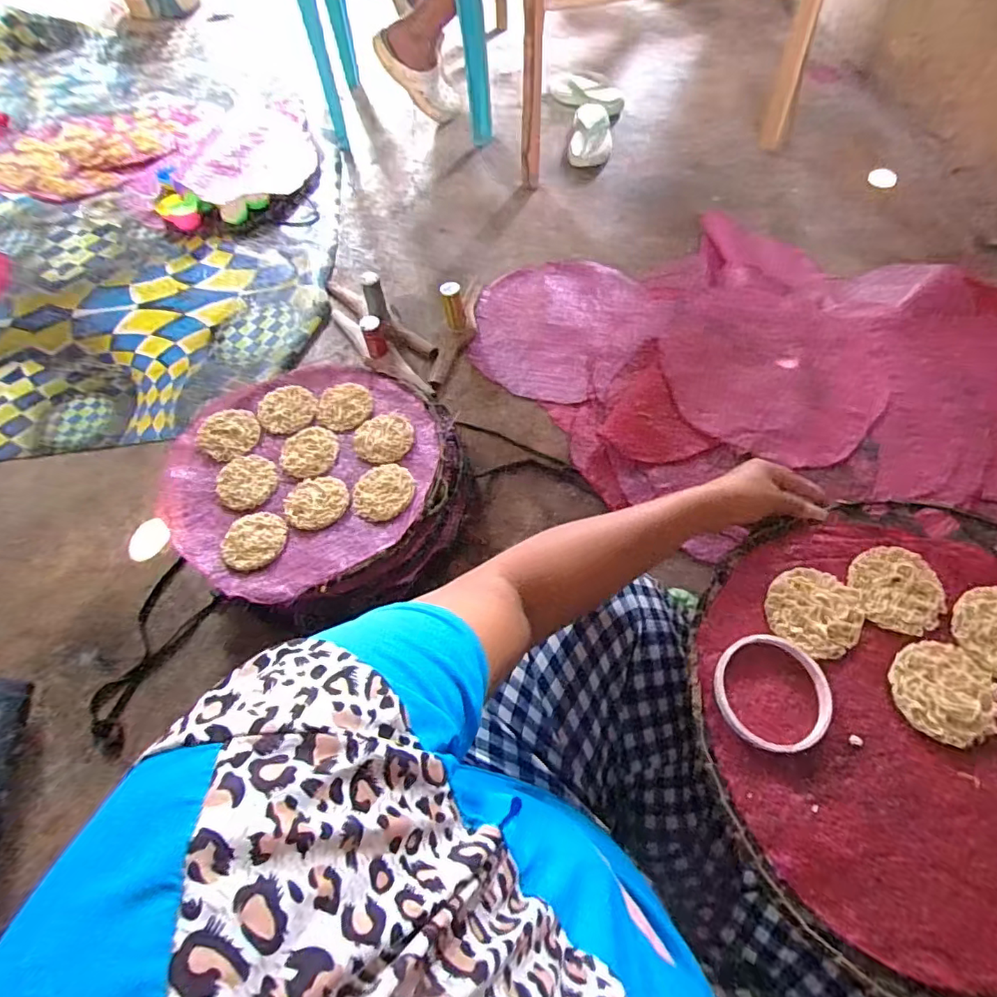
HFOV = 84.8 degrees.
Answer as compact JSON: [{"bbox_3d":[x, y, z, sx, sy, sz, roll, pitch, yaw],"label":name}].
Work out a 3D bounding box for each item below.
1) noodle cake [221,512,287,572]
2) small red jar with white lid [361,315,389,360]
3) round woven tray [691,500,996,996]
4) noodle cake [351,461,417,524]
[{"bbox_3d":[-0.298,0.051,0.667,0.064,0.014,0.076,14,60,12],"label":"noodle cake"},{"bbox_3d":[-0.219,-0.290,0.967,0.037,0.071,0.031,-21,59,-9],"label":"small red jar with white lid"},{"bbox_3d":[0.345,0.172,0.424,0.359,0.019,0.362,-2,58,3],"label":"round woven tray"},{"bbox_3d":[-0.145,-0.011,0.690,0.076,0.007,0.079,-3,58,2],"label":"noodle cake"}]

